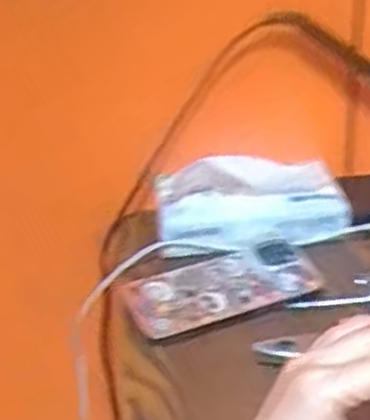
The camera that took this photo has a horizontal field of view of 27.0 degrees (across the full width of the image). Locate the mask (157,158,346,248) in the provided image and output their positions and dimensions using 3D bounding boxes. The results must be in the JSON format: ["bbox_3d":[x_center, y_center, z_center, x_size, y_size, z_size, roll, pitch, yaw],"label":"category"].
[{"bbox_3d":[0.056,-0.005,0.645,0.155,0.073,0.040,-6,31,-5],"label":"mask"}]

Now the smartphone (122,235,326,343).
[{"bbox_3d":[0.028,0.058,0.595,0.146,0.010,0.071,-15,41,-14],"label":"smartphone"}]

